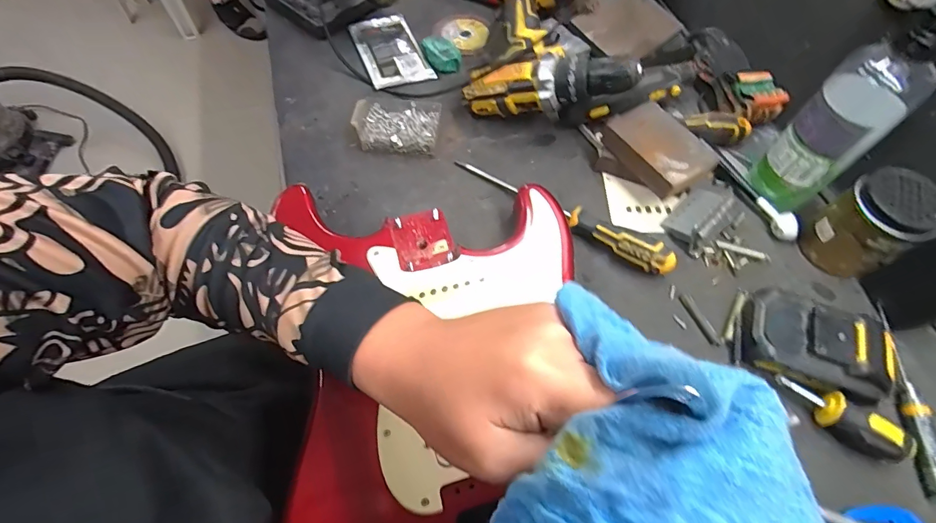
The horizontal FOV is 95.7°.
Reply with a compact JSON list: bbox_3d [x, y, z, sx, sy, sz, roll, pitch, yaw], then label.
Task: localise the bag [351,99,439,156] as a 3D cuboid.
[{"bbox_3d":[-0.081,-0.158,0.493,0.092,0.034,0.060,7,62,2],"label":"bag"}]

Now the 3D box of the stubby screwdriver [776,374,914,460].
[{"bbox_3d":[0.304,0.126,0.349,0.093,0.032,0.029,33,66,15],"label":"stubby screwdriver"}]

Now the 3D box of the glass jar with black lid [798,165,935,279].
[{"bbox_3d":[0.385,-0.034,0.406,0.064,0.088,0.068,1,61,-1],"label":"glass jar with black lid"}]

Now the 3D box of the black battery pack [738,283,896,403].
[{"bbox_3d":[0.307,0.071,0.375,0.115,0.042,0.076,24,64,11],"label":"black battery pack"}]

